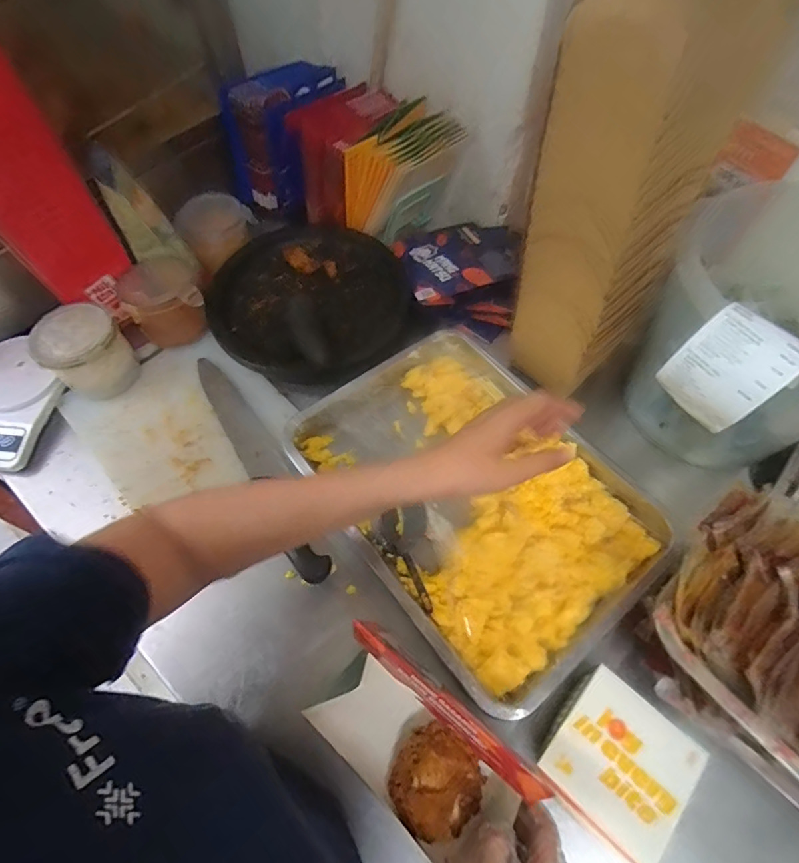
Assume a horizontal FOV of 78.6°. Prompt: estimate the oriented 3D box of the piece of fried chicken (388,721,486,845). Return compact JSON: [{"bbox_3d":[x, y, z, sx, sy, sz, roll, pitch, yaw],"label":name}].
[{"bbox_3d":[0.033,0.312,0.434,0.077,0.028,0.078,0,60,0],"label":"piece of fried chicken"}]

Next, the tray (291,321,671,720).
[{"bbox_3d":[0.088,0.065,0.566,0.284,0.051,0.382,-34,66,-18],"label":"tray"}]

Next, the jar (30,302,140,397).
[{"bbox_3d":[-0.413,-0.105,0.646,0.096,0.098,0.108,-41,68,-21],"label":"jar"}]

